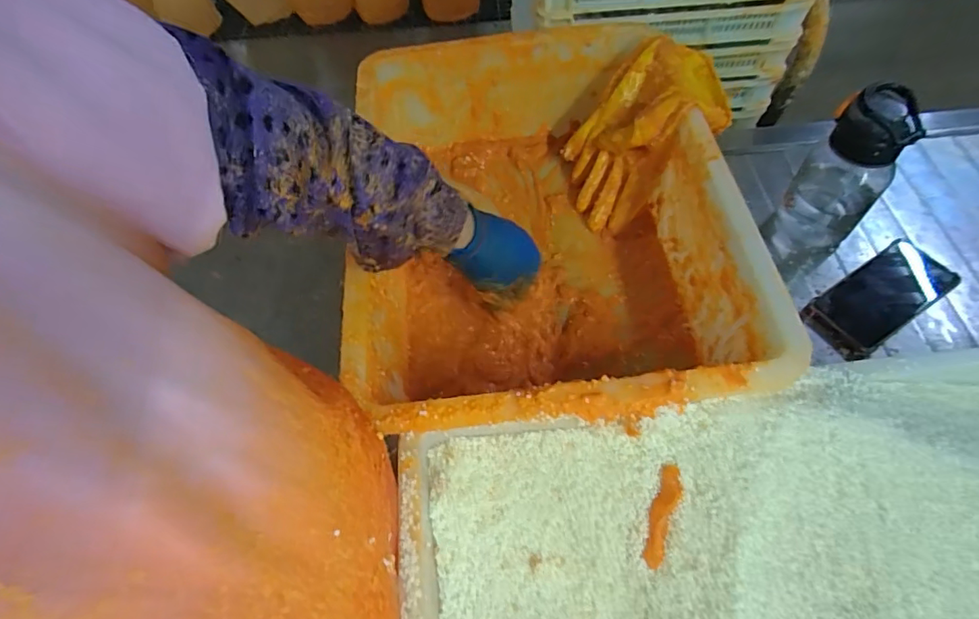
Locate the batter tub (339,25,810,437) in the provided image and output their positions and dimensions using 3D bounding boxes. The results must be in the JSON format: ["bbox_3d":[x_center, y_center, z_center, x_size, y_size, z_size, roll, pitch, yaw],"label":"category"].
[{"bbox_3d":[0.055,-0.126,0.624,0.400,0.192,0.586,-8,59,-1],"label":"batter tub"}]

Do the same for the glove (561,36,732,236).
[{"bbox_3d":[0.203,-0.251,0.693,0.254,0.142,0.156,-36,64,-16],"label":"glove"}]

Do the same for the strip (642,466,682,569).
[{"bbox_3d":[0.148,0.179,0.437,0.020,0.005,0.087,15,93,33],"label":"strip"}]

